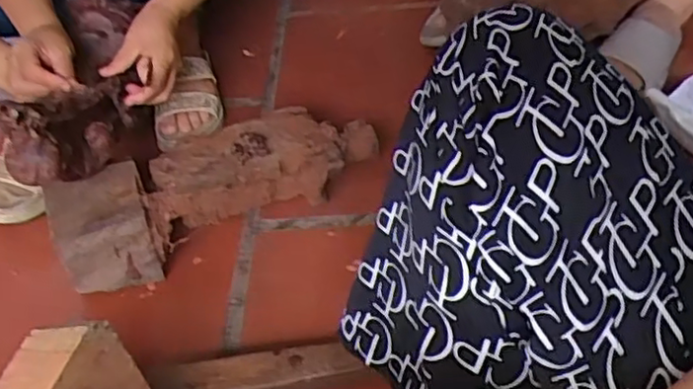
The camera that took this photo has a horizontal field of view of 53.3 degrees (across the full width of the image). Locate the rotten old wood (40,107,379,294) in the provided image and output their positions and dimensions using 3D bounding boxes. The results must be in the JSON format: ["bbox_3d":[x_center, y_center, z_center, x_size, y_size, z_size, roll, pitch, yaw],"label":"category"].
[{"bbox_3d":[-0.138,-0.005,0.800,0.375,0.100,0.121,-18,44,-15],"label":"rotten old wood"}]

